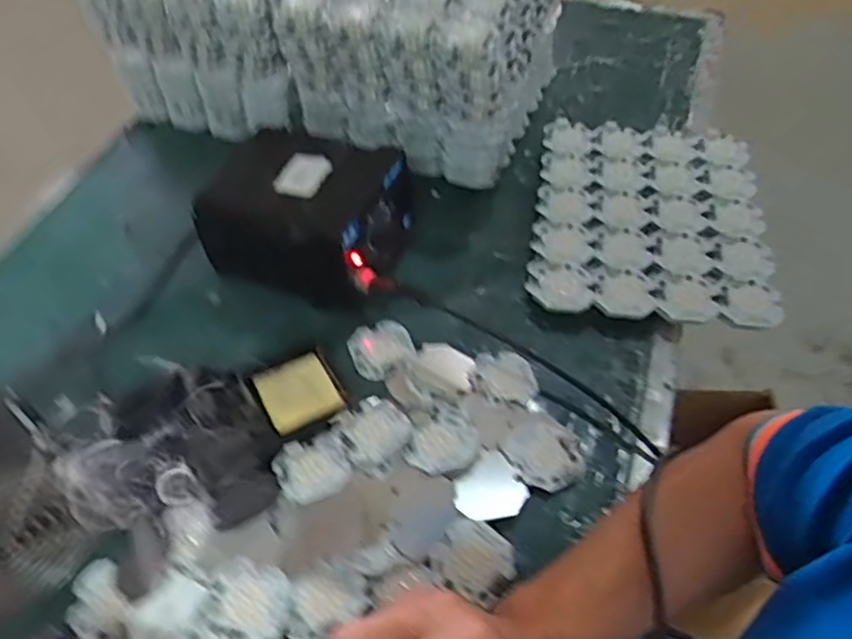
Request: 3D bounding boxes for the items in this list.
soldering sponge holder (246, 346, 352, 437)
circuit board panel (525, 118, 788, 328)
[{"bbox_3d":[-0.092,0.052,0.499,0.059,0.013,0.056,-27,56,-20],"label":"soldering sponge holder"},{"bbox_3d":[0.196,-0.095,0.608,0.195,0.016,0.234,6,51,4],"label":"circuit board panel"}]

